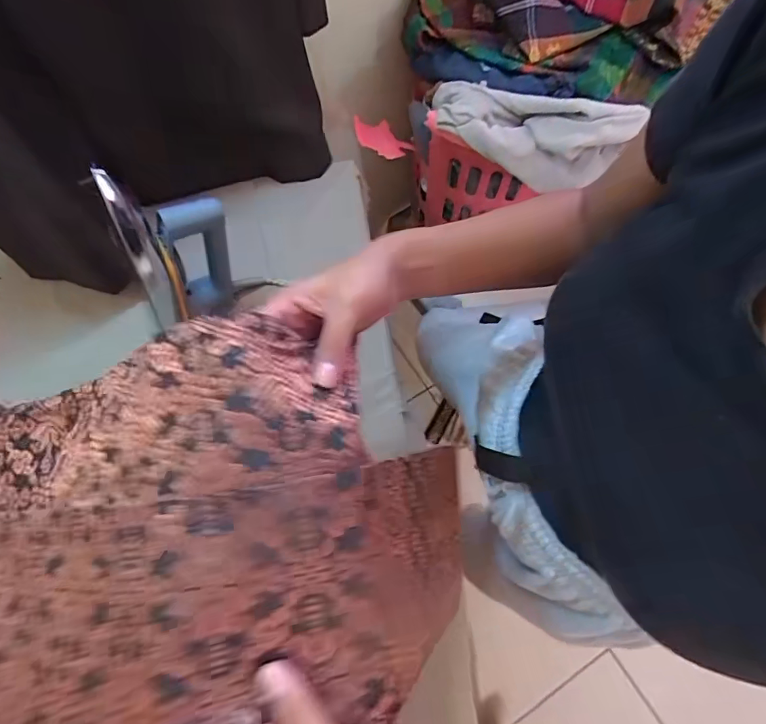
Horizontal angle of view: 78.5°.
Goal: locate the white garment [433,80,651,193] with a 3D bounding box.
[{"bbox_3d":[0.177,-0.295,0.594,0.257,0.100,0.087,24,72,9],"label":"white garment"}]

